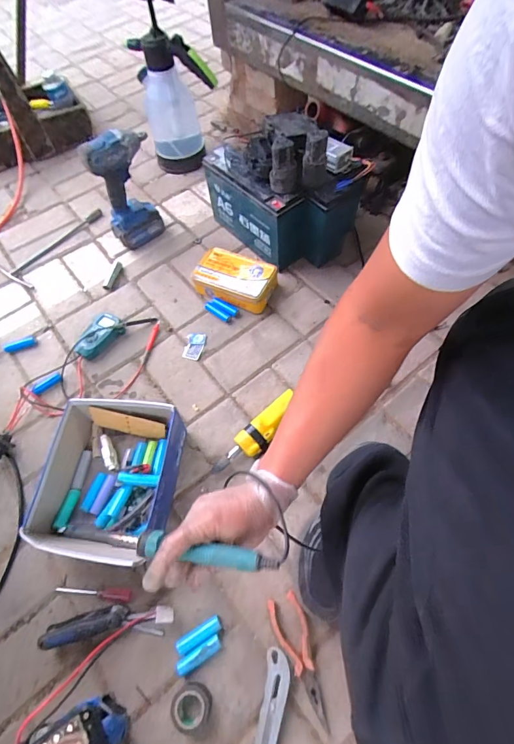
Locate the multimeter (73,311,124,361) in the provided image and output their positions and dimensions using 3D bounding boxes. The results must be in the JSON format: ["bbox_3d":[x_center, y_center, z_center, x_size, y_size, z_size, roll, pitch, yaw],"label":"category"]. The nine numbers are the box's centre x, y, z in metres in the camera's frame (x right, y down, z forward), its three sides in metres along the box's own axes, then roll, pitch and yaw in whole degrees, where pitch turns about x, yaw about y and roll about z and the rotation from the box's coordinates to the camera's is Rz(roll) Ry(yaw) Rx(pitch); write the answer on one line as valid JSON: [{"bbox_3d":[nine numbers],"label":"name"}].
[{"bbox_3d":[-0.338,-0.079,0.802,0.071,0.036,0.108,39,70,22],"label":"multimeter"}]

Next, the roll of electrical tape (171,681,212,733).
[{"bbox_3d":[-0.086,0.436,0.492,0.050,0.020,0.049,-2,61,3],"label":"roll of electrical tape"}]

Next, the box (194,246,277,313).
[{"bbox_3d":[-0.048,-0.202,0.838,0.170,0.058,0.115,24,66,16],"label":"box"}]

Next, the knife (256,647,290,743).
[{"bbox_3d":[0.019,0.444,0.497,0.032,0.011,0.131,10,63,9],"label":"knife"}]

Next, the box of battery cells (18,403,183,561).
[{"bbox_3d":[-0.235,0.174,0.615,0.209,0.103,0.230,1,62,5],"label":"box of battery cells"}]

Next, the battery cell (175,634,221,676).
[{"bbox_3d":[-0.081,0.396,0.530,0.067,0.014,0.019,-29,63,-12],"label":"battery cell"}]

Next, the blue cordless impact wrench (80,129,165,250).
[{"bbox_3d":[-0.287,-0.409,0.867,0.142,0.247,0.065,-25,63,-10],"label":"blue cordless impact wrench"}]

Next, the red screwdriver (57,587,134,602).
[{"bbox_3d":[-0.248,0.335,0.578,0.119,0.012,0.016,4,62,6],"label":"red screwdriver"}]

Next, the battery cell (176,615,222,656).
[{"bbox_3d":[-0.083,0.375,0.540,0.068,0.016,0.021,-26,63,-10],"label":"battery cell"}]

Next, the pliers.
[{"bbox_3d":[0.061,0.391,0.519,0.046,0.014,0.152,-21,62,-7],"label":"pliers"}]

